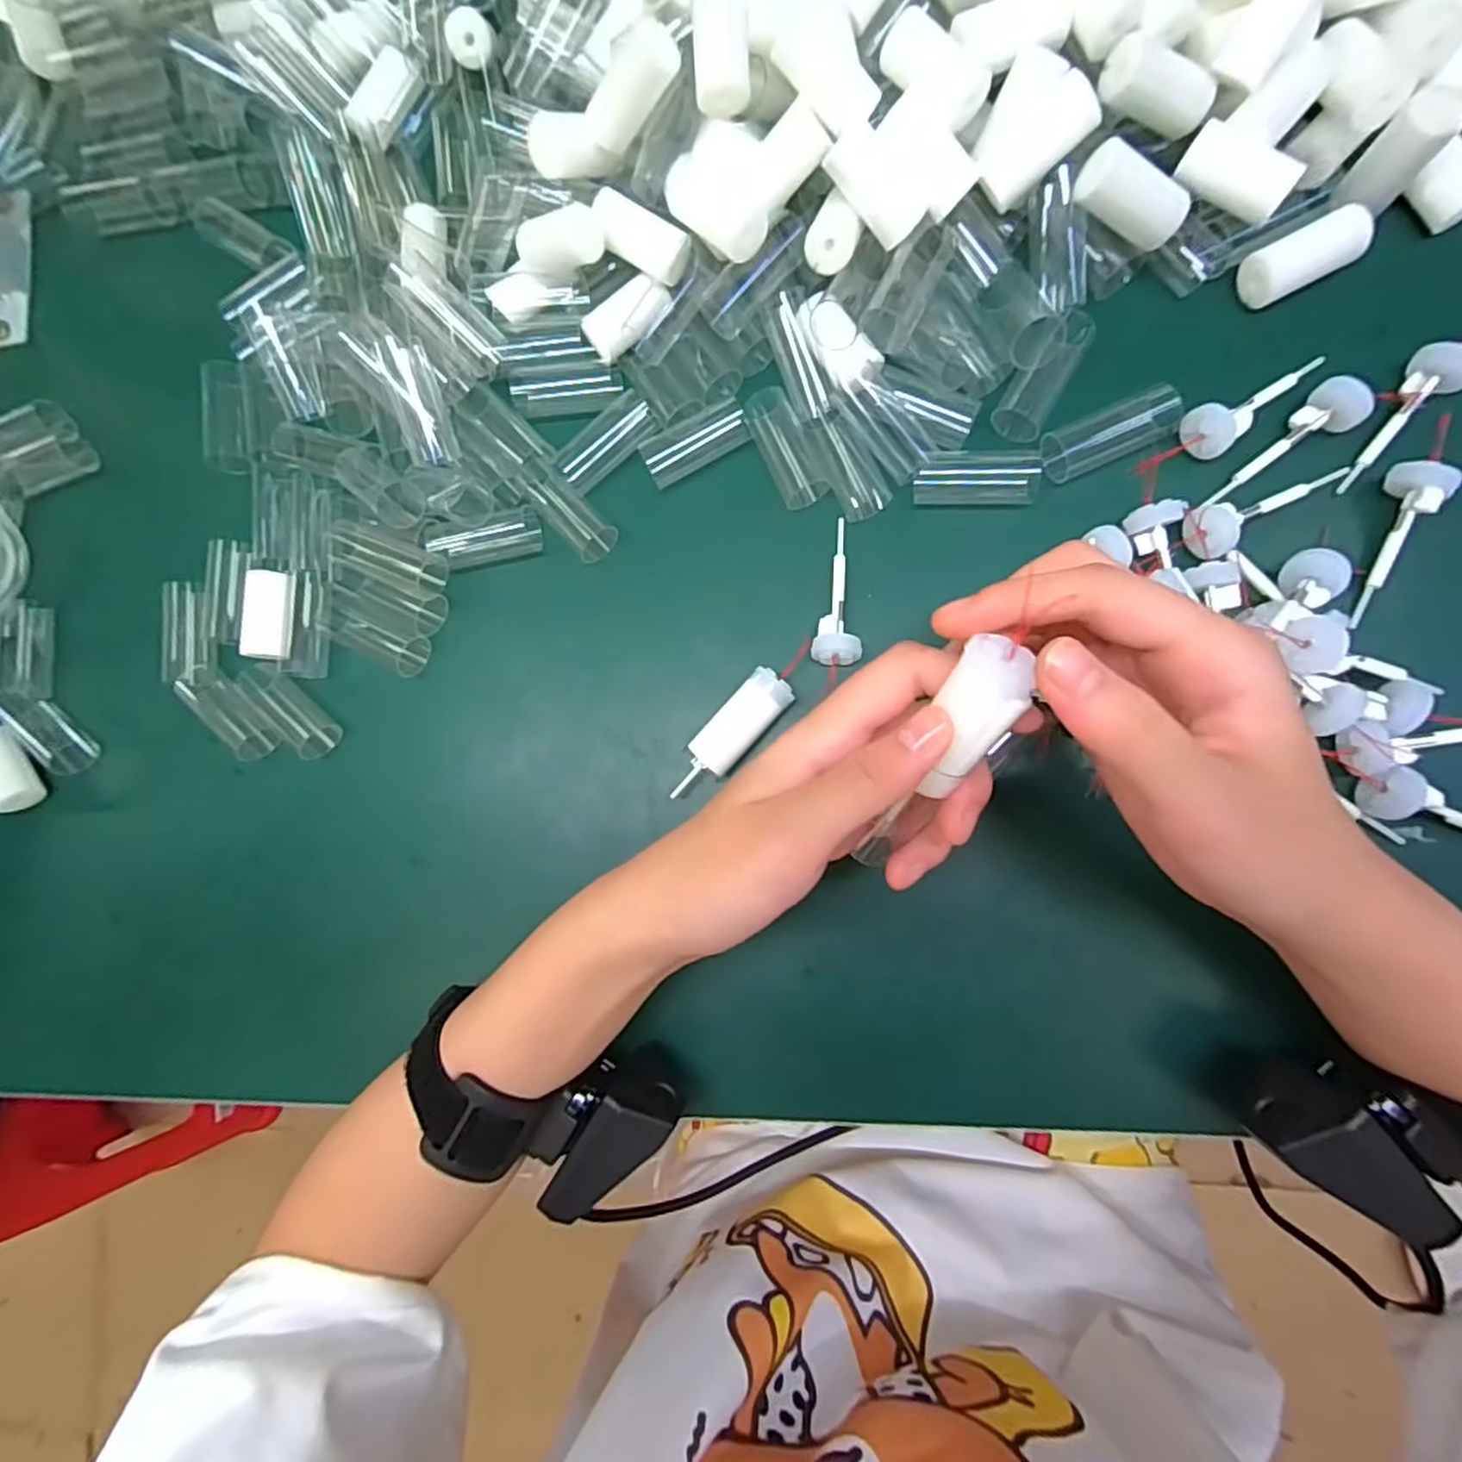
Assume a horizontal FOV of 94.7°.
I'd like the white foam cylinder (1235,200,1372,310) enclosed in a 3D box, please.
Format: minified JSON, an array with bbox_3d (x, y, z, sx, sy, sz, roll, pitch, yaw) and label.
[{"bbox_3d":[0.230,-0.189,0.272,0.042,0.019,0.019,-23,83,6],"label":"white foam cylinder"}]

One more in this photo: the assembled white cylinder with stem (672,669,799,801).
[{"bbox_3d":[0.000,0.003,0.291,0.021,0.024,0.064,43,93,8],"label":"assembled white cylinder with stem"}]

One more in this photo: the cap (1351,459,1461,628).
[{"bbox_3d":[0.259,-0.073,0.263,0.015,0.015,0.063,17,101,9],"label":"cap"}]

